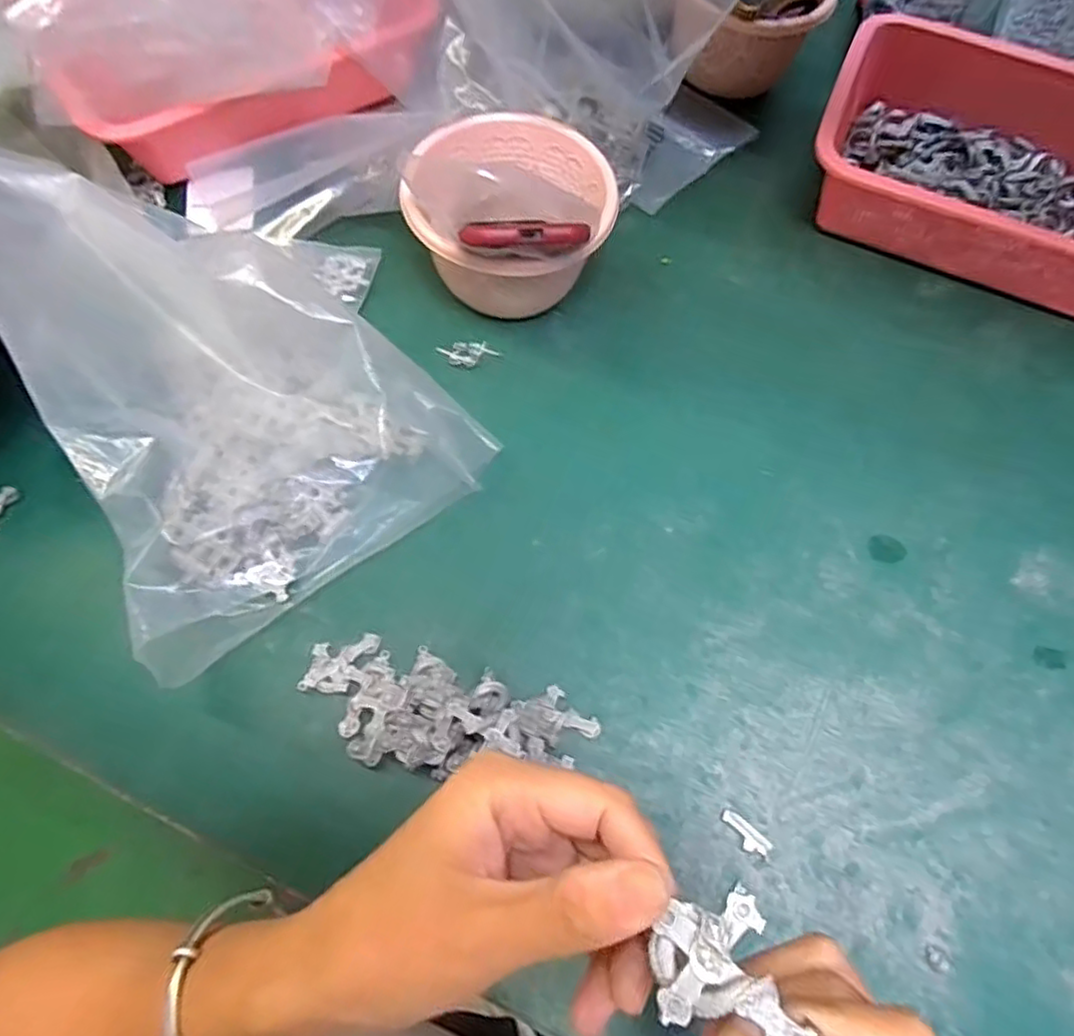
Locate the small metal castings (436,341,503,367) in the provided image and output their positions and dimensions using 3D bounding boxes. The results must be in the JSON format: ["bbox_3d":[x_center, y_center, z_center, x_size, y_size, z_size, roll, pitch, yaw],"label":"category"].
[{"bbox_3d":[-0.052,-0.126,0.504,0.047,0.004,0.020,-5,66,-5],"label":"small metal castings"}]

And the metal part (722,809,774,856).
[{"bbox_3d":[0.119,0.181,0.376,0.030,0.004,0.012,39,69,14],"label":"metal part"}]

